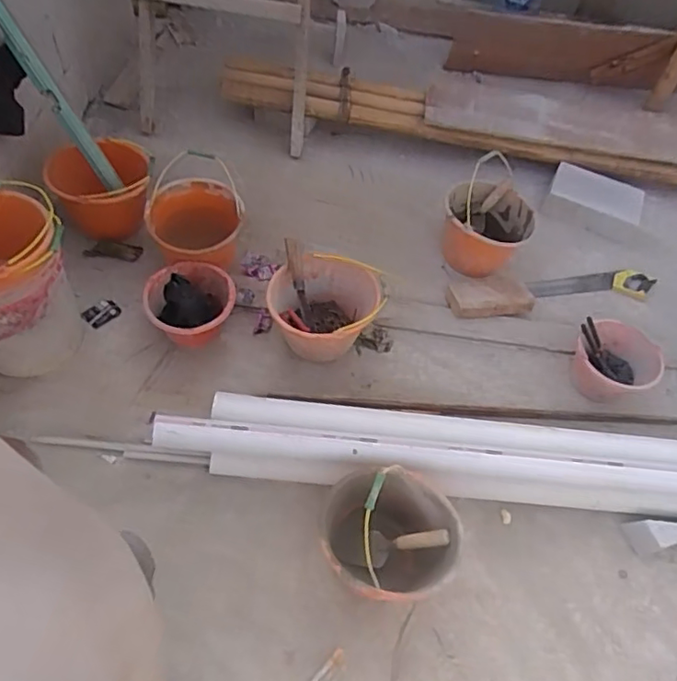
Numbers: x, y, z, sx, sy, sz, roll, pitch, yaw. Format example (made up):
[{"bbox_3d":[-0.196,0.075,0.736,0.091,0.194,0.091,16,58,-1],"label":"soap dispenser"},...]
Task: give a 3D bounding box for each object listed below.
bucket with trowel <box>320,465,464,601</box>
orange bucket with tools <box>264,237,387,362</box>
[{"bbox_3d":[0.115,0.476,1.375,0.309,0.238,0.290,3,56,-5],"label":"bucket with trowel"},{"bbox_3d":[-0.055,-0.082,1.768,0.333,0.285,0.312,3,56,-5],"label":"orange bucket with tools"}]

